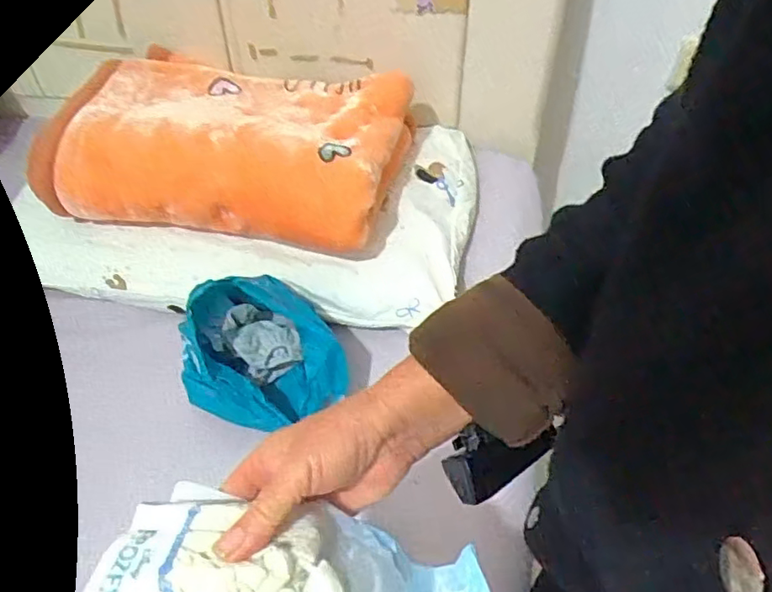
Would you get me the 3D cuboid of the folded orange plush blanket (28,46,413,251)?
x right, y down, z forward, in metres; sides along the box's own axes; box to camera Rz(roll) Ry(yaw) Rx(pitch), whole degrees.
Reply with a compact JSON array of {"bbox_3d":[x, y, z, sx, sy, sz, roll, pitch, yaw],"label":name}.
[{"bbox_3d":[-0.195,-0.213,0.814,0.427,0.132,0.244,5,53,6],"label":"folded orange plush blanket"}]

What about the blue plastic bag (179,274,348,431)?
[{"bbox_3d":[-0.149,0.064,0.716,0.178,0.164,0.168,-39,60,-24],"label":"blue plastic bag"}]

